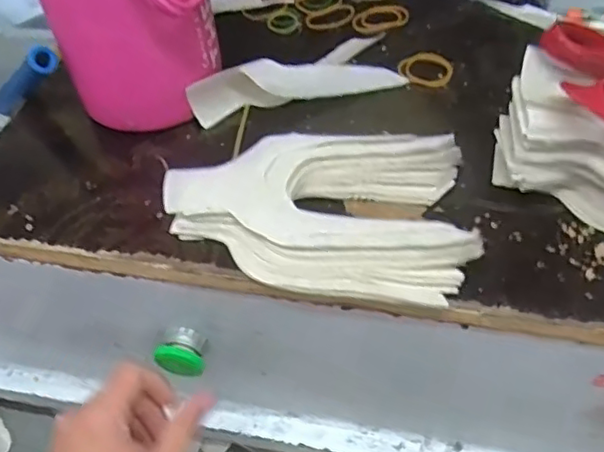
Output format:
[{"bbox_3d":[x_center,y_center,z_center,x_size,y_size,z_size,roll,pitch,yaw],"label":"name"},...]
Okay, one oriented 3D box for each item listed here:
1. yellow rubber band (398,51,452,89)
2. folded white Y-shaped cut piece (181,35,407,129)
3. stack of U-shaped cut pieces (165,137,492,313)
[{"bbox_3d":[0.103,-0.131,0.512,0.043,0.004,0.045,-1,52,2],"label":"yellow rubber band"},{"bbox_3d":[-0.004,-0.130,0.504,0.178,0.034,0.073,-13,43,-7],"label":"folded white Y-shaped cut piece"},{"bbox_3d":[0.011,-0.015,0.402,0.187,0.029,0.125,4,44,11],"label":"stack of U-shaped cut pieces"}]

